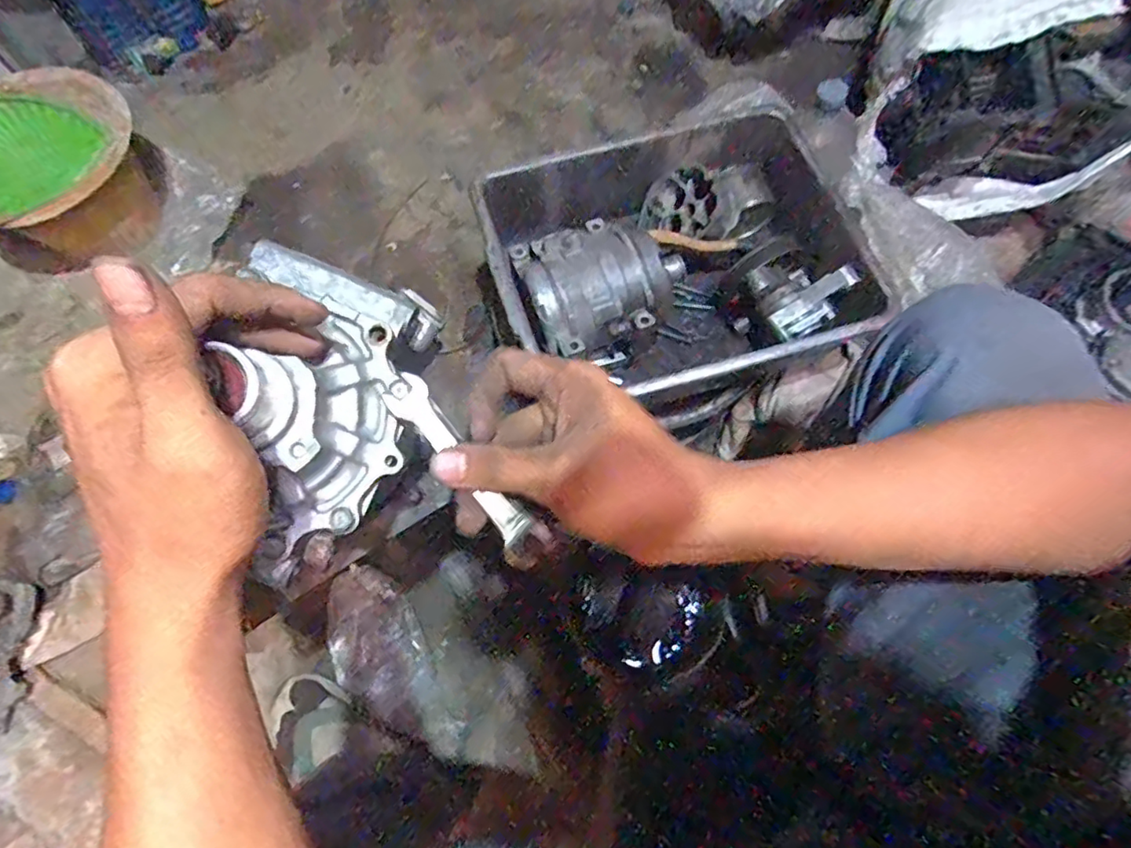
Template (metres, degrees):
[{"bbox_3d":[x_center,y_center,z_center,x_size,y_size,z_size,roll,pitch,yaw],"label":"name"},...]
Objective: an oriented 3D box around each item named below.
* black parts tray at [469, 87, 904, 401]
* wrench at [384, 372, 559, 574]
[{"bbox_3d":[0.117,-0.168,0.694,0.375,0.142,0.311,-19,72,-9],"label":"black parts tray"},{"bbox_3d":[-0.046,0.023,0.282,0.021,0.004,0.107,-40,91,-15],"label":"wrench"}]

